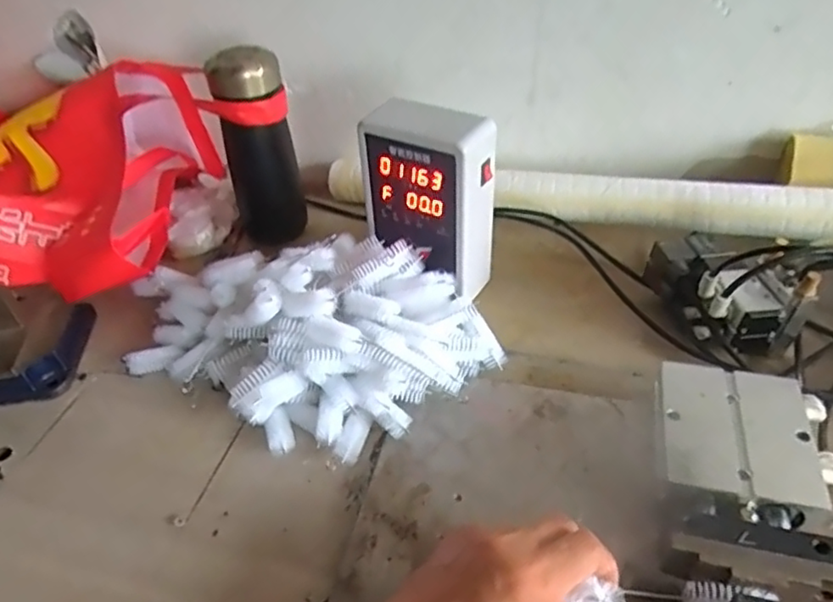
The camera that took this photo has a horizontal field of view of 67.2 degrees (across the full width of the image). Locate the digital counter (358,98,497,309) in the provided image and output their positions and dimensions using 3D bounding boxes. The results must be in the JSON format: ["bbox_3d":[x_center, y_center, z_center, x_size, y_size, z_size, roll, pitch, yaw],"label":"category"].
[{"bbox_3d":[0.010,-0.081,0.581,0.110,0.185,0.071,20,45,26],"label":"digital counter"}]

